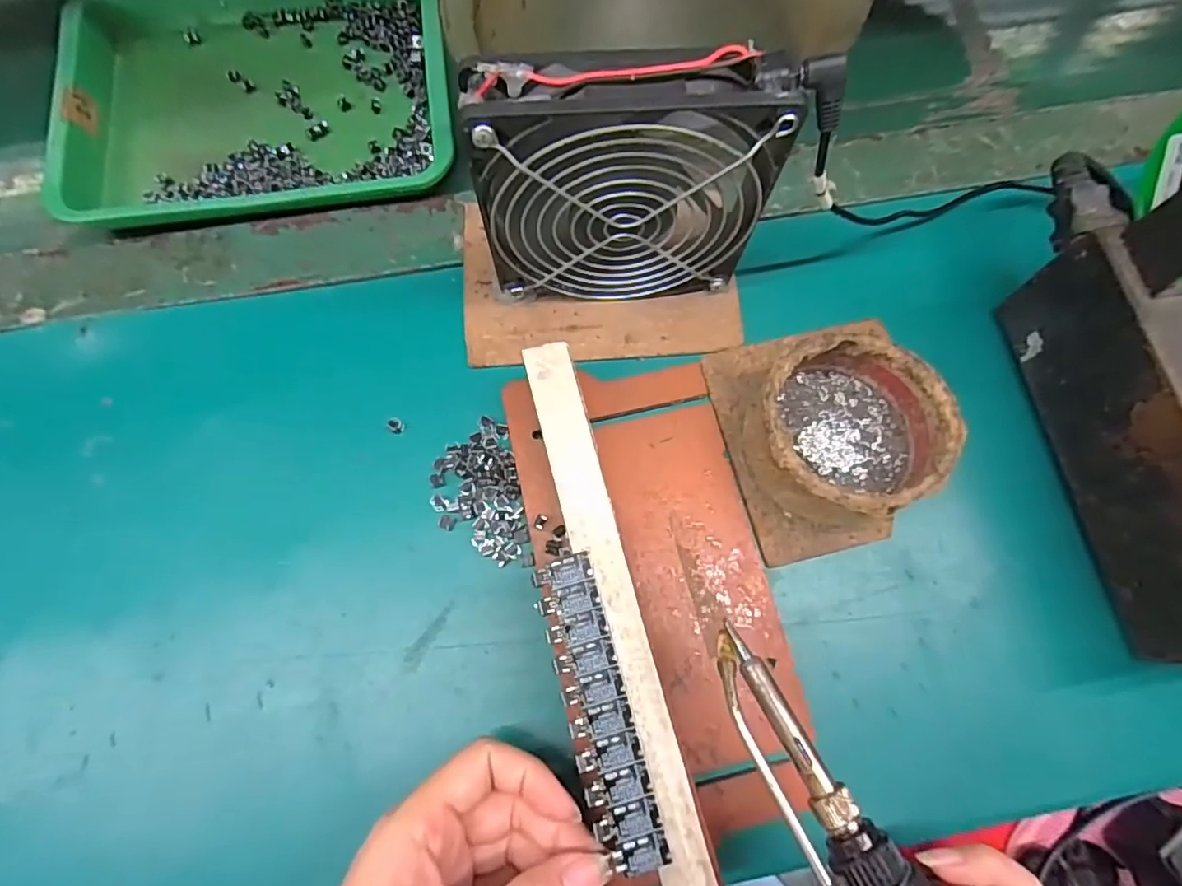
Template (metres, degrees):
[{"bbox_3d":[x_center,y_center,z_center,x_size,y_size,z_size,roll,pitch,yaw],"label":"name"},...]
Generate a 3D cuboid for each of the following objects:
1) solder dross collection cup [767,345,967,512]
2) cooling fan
[{"bbox_3d":[0.118,-0.005,0.264,0.081,0.040,0.077,0,72,0],"label":"solder dross collection cup"},{"bbox_3d":[0.014,-0.102,0.251,0.117,0.125,0.026,-3,72,-1],"label":"cooling fan"}]

